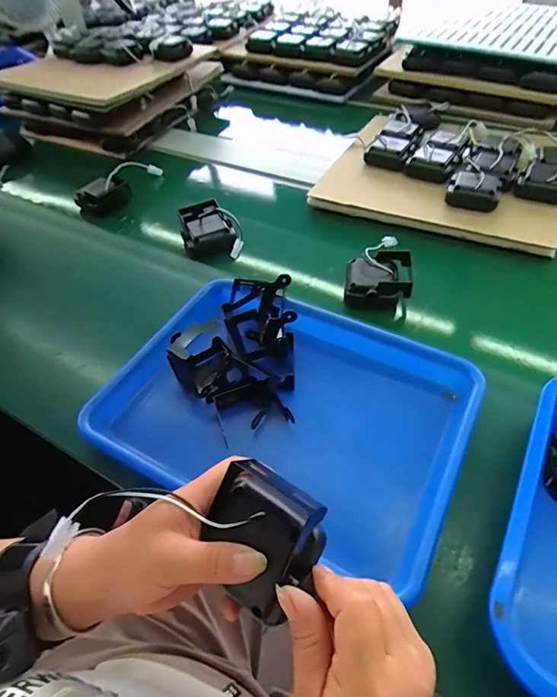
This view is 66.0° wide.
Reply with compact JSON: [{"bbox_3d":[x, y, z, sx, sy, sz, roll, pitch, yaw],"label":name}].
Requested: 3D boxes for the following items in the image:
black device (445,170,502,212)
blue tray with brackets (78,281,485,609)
[{"bbox_3d":[0.280,-0.227,0.616,0.069,0.035,0.044,11,50,16],"label":"black device"},{"bbox_3d":[0.006,0.055,0.423,0.331,0.074,0.260,17,51,20],"label":"blue tray with brackets"}]

